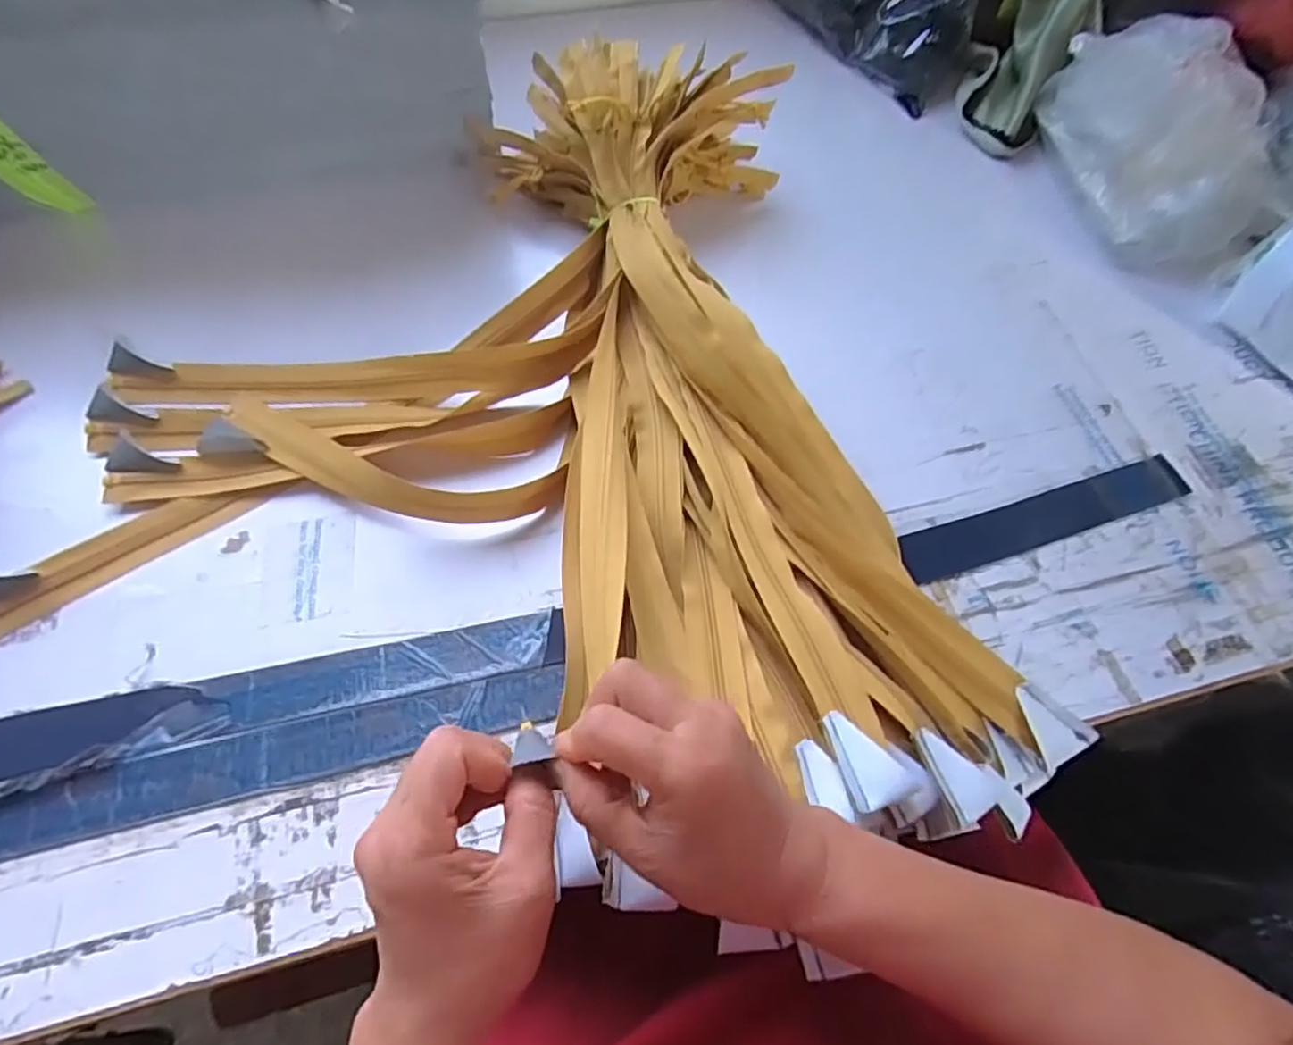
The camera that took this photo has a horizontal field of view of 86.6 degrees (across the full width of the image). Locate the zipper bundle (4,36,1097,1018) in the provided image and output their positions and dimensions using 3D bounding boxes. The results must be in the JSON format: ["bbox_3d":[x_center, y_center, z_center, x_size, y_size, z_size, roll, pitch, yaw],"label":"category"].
[{"bbox_3d":[0.041,-0.103,0.501,0.279,0.084,0.672,-11,65,-8],"label":"zipper bundle"}]

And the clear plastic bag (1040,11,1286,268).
[{"bbox_3d":[0.474,-0.346,0.624,0.111,0.116,0.224,-10,64,-8],"label":"clear plastic bag"}]

